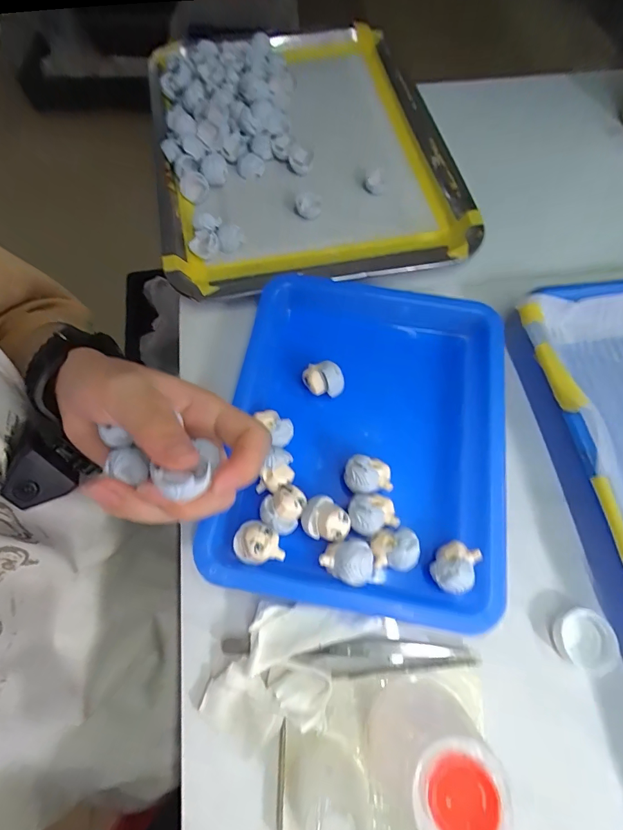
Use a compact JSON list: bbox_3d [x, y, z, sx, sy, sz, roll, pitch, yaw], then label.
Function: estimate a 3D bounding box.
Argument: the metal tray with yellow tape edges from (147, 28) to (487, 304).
[{"bbox_3d":[-0.021,-0.265,0.369,0.253,0.041,0.359,-14,68,-6],"label":"metal tray with yellow tape edges"}]

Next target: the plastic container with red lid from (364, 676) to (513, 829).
[{"bbox_3d":[0.052,0.151,0.176,0.043,0.070,0.044,16,68,7],"label":"plastic container with red lid"}]

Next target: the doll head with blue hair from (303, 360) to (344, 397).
[{"bbox_3d":[0.008,-0.024,0.274,0.020,0.024,0.027,-36,71,-14],"label":"doll head with blue hair"}]

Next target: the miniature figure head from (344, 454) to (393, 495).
[{"bbox_3d":[0.035,0.040,0.251,0.028,0.025,0.022,-5,67,-2],"label":"miniature figure head"}]

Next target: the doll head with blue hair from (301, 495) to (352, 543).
[{"bbox_3d":[0.009,0.065,0.239,0.028,0.025,0.024,28,70,11],"label":"doll head with blue hair"}]

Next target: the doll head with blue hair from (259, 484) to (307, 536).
[{"bbox_3d":[-0.016,0.057,0.239,0.024,0.020,0.027,37,72,14],"label":"doll head with blue hair"}]

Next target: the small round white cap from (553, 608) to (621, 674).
[{"bbox_3d":[0.157,0.128,0.225,0.031,0.010,0.030,0,67,0],"label":"small round white cap"}]

